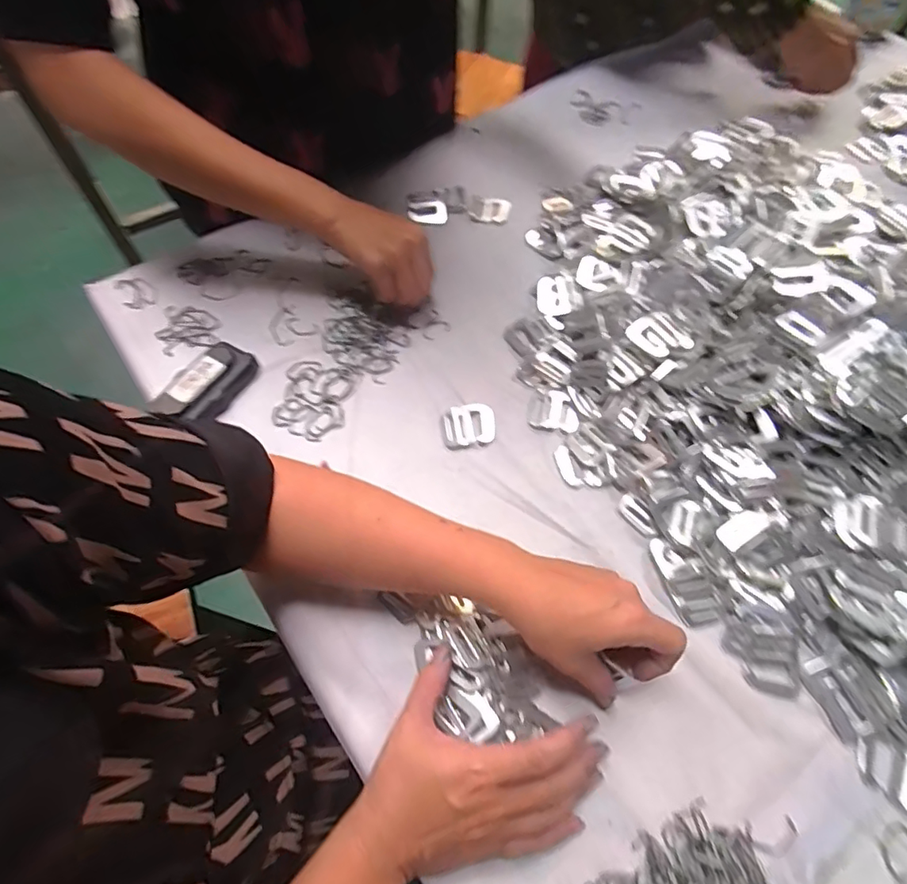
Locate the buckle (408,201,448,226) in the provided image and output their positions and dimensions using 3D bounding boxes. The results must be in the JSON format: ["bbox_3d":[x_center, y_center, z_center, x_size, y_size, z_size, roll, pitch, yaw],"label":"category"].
[{"bbox_3d":[-0.029,-0.263,0.617,0.044,0.010,0.036,0,61,-3],"label":"buckle"}]

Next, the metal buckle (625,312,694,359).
[{"bbox_3d":[0.191,-0.098,0.498,0.044,0.009,0.047,-23,64,-14],"label":"metal buckle"}]

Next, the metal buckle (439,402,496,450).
[{"bbox_3d":[0.014,-0.016,0.483,0.049,0.007,0.042,-10,62,-8],"label":"metal buckle"}]

